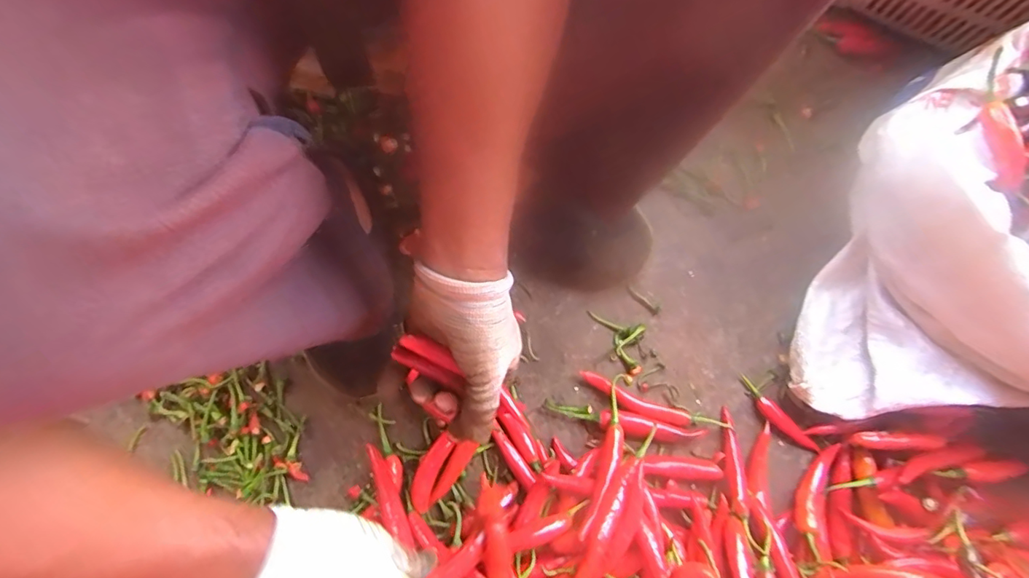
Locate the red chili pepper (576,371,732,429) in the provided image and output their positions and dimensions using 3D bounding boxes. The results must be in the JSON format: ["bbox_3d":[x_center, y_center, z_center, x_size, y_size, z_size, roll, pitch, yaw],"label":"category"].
[{"bbox_3d":[0.136,0.117,0.522,0.149,0.013,0.021,20,78,5],"label":"red chili pepper"}]

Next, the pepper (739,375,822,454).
[{"bbox_3d":[0.262,0.128,0.519,0.016,0.014,0.098,-42,80,-8],"label":"pepper"}]

